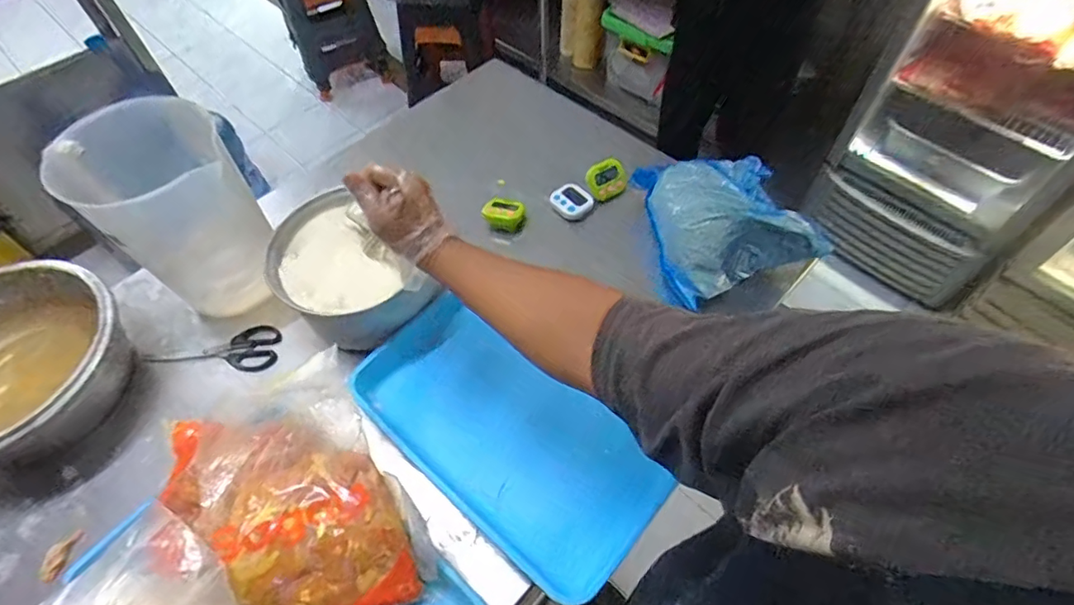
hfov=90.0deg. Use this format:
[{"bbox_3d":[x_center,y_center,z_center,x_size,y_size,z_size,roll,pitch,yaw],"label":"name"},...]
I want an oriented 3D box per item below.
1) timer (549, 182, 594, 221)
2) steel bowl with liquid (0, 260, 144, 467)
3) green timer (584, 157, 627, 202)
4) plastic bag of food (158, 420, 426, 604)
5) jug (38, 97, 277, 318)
[{"bbox_3d":[0.057,-0.174,0.916,0.063,0.017,0.083,-34,61,-19],"label":"timer"},{"bbox_3d":[-0.695,0.086,0.713,0.239,0.127,0.267,19,59,14],"label":"steel bowl with liquid"},{"bbox_3d":[0.119,-0.212,0.923,0.066,0.013,0.067,-39,77,24],"label":"green timer"},{"bbox_3d":[-0.278,0.223,0.599,0.316,0.096,0.169,33,63,22],"label":"plastic bag of food"},{"bbox_3d":[-0.512,-0.121,0.771,0.199,0.259,0.163,-30,60,-17],"label":"jug"}]

